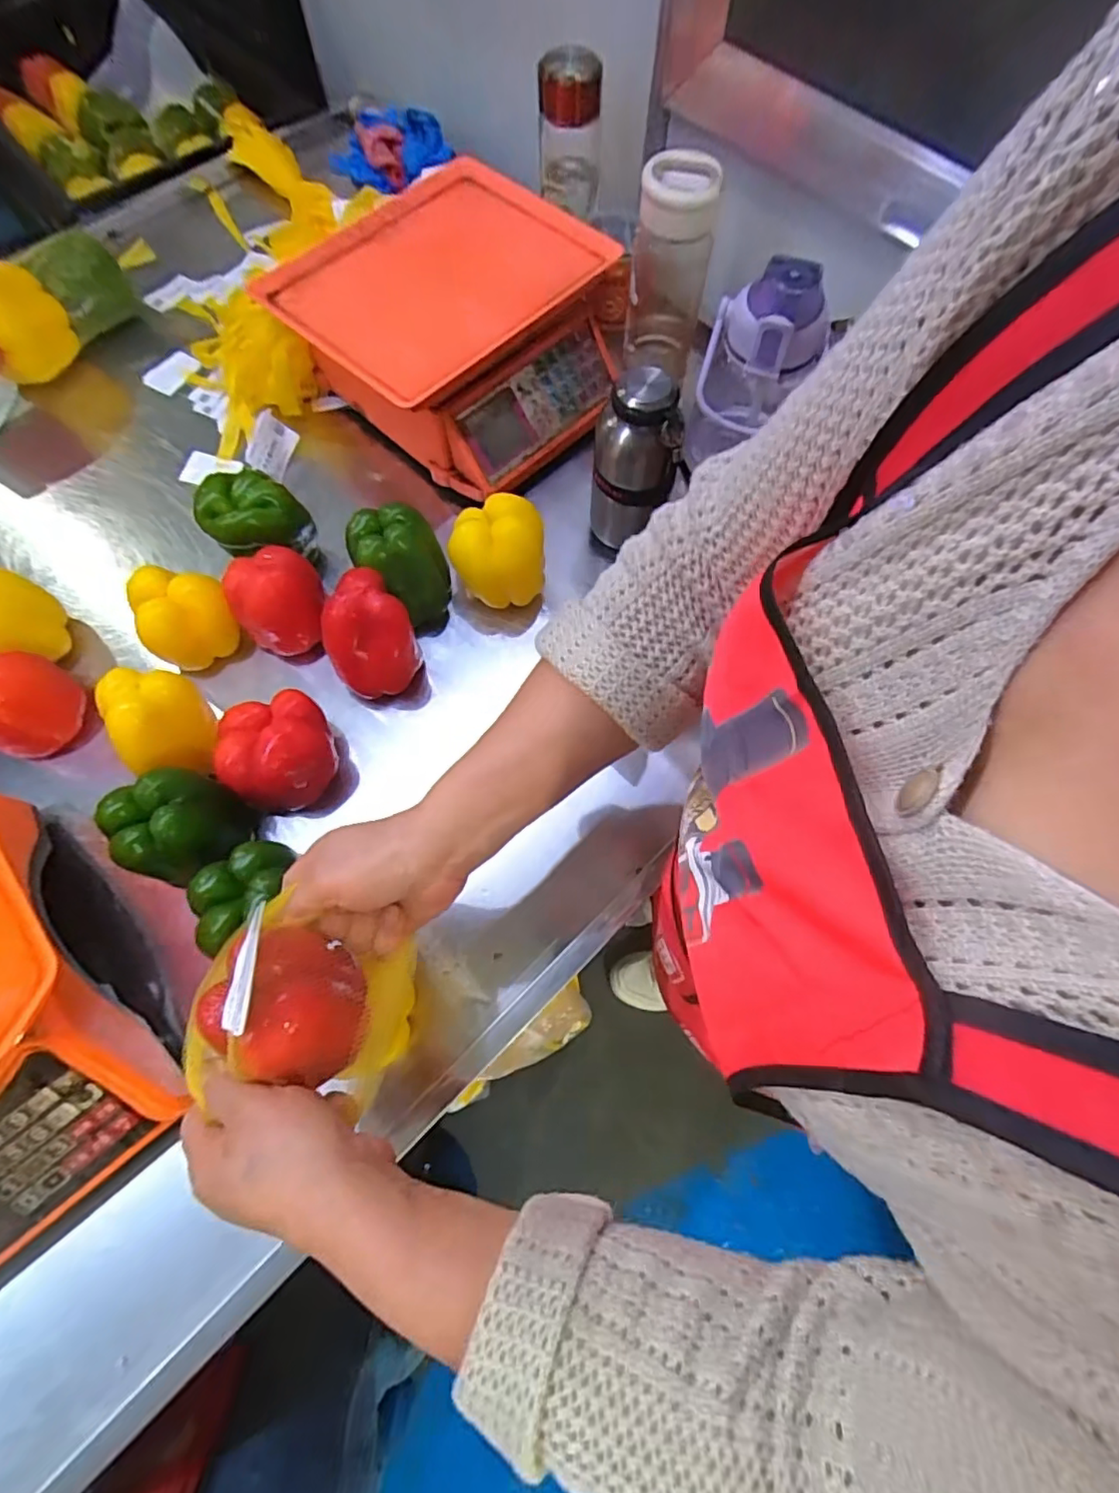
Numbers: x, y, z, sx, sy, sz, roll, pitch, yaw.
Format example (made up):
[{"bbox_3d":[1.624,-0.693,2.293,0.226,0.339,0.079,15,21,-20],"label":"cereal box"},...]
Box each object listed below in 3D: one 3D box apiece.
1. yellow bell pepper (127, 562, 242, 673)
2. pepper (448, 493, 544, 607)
[{"bbox_3d":[-0.335,-0.116,0.535,0.068,0.066,0.081,39,73,13],"label":"yellow bell pepper"},{"bbox_3d":[-0.058,-0.188,0.563,0.087,0.073,0.085,-8,69,-4],"label":"pepper"}]

